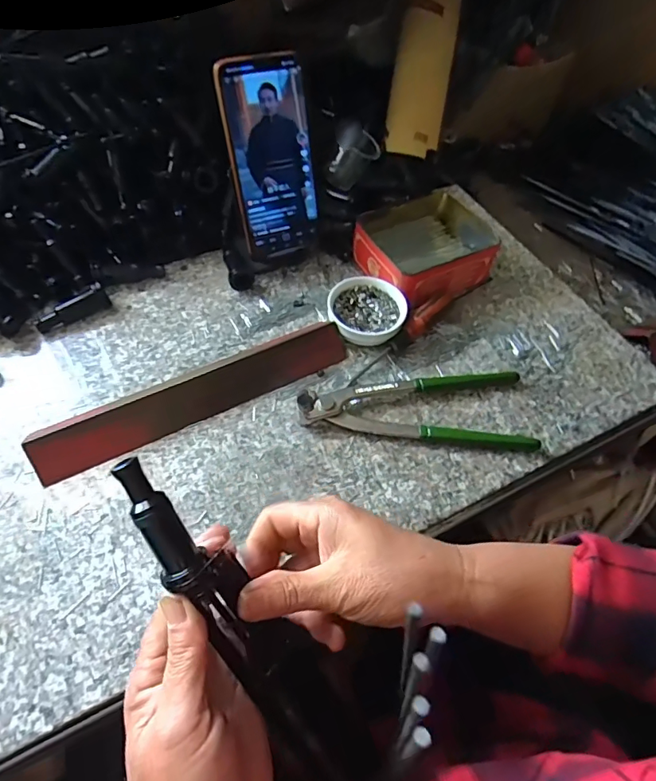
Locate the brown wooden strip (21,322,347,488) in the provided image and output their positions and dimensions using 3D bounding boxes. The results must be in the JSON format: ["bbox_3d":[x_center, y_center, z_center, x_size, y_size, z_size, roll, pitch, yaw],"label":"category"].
[{"bbox_3d":[-0.104,-0.001,0.393,0.256,0.019,0.038,-24,62,-19],"label":"brown wooden strip"}]

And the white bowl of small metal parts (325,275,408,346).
[{"bbox_3d":[0.036,-0.073,0.450,0.071,0.025,0.067,2,56,-2],"label":"white bowl of small metal parts"}]

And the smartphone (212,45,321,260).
[{"bbox_3d":[-0.050,-0.205,0.435,0.075,0.163,0.009,-21,38,-17],"label":"smartphone"}]

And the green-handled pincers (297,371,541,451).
[{"bbox_3d":[0.074,0.007,0.404,0.192,0.016,0.076,3,56,-1],"label":"green-handled pincers"}]

